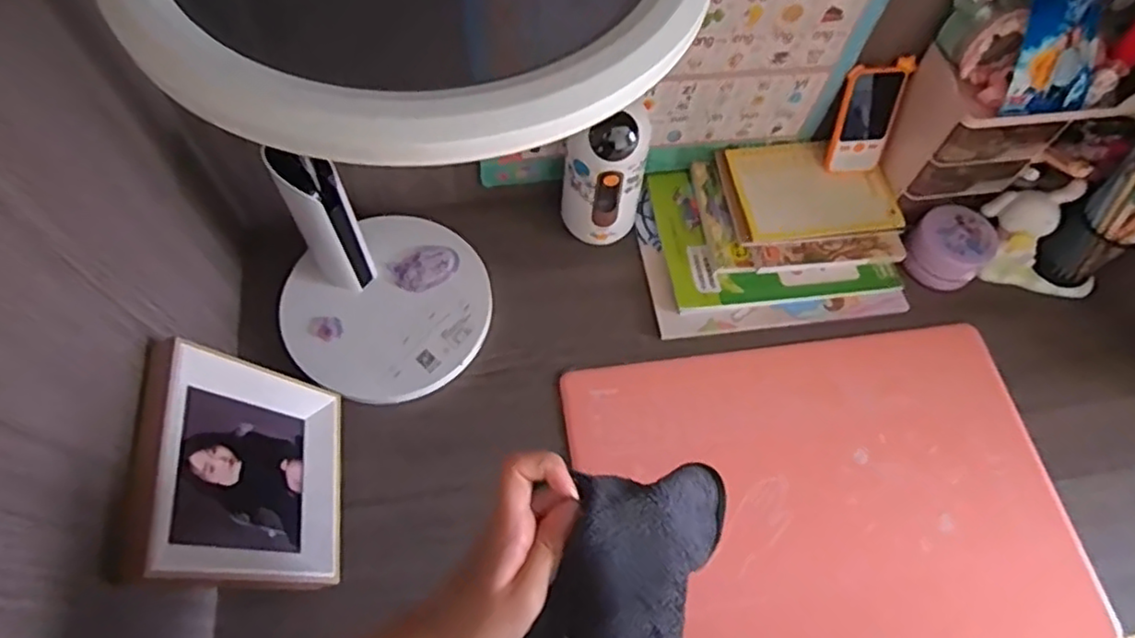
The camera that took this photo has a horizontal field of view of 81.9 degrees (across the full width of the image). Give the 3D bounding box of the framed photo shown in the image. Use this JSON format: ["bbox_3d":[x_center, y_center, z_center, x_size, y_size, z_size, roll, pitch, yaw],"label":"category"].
[{"bbox_3d":[-0.261,0.123,0.536,0.022,0.180,0.179,-19,63,20],"label":"framed photo"}]

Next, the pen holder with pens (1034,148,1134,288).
[{"bbox_3d":[0.566,-0.109,0.671,0.067,0.172,0.074,-34,69,-18],"label":"pen holder with pens"}]

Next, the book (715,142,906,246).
[{"bbox_3d":[0.273,-0.144,0.741,0.180,0.011,0.124,-6,70,-4],"label":"book"}]

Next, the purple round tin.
[{"bbox_3d":[0.423,-0.080,0.726,0.081,0.047,0.080,1,63,-2],"label":"purple round tin"}]

